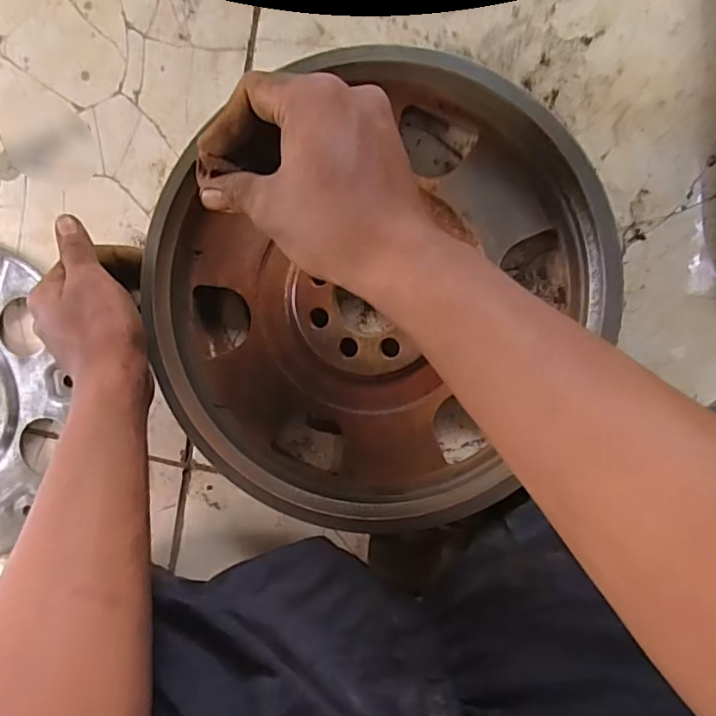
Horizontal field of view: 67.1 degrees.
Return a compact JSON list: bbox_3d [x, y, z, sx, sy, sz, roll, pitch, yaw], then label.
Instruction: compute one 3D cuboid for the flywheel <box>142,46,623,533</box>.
[{"bbox_3d":[0.001,-0.046,0.367,0.289,0.038,0.307,1,93,8],"label":"flywheel"}]

